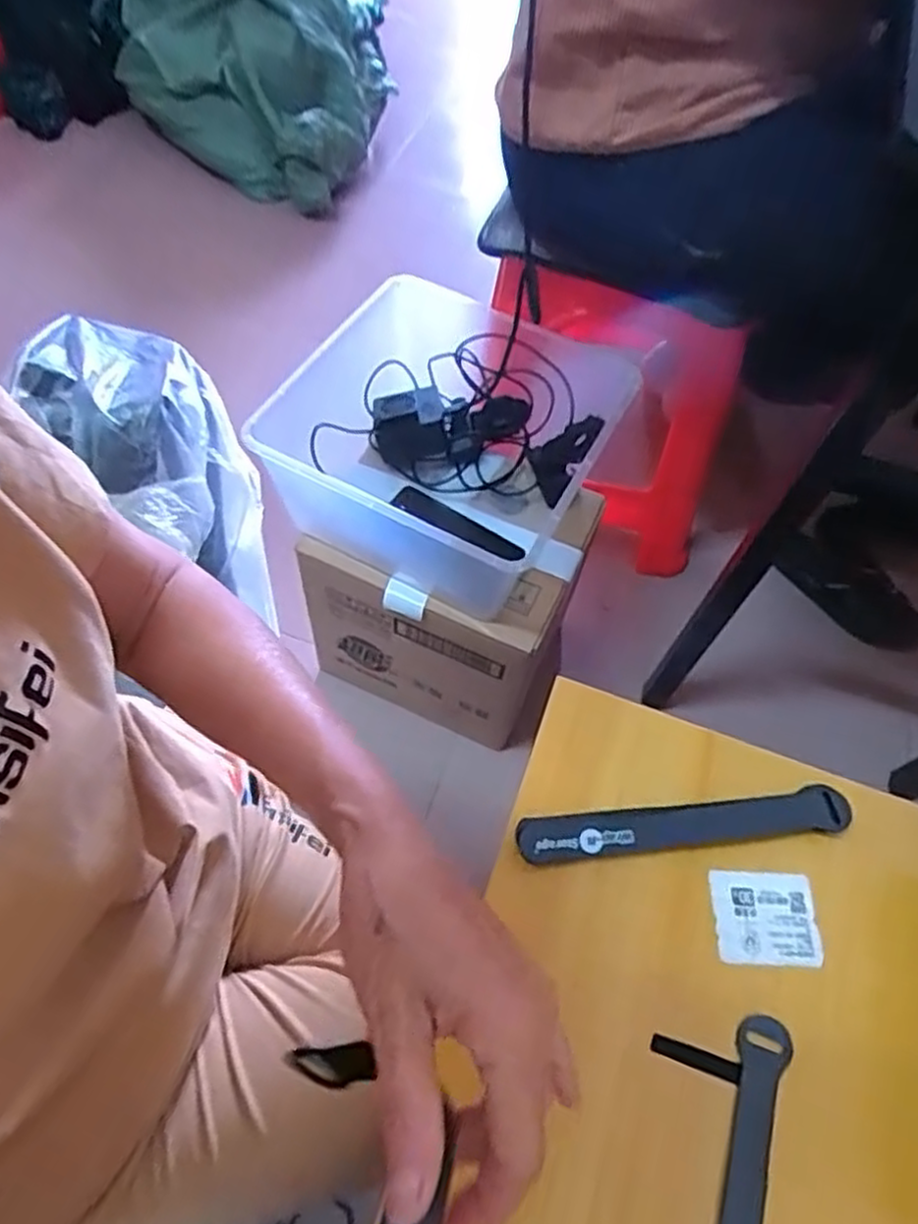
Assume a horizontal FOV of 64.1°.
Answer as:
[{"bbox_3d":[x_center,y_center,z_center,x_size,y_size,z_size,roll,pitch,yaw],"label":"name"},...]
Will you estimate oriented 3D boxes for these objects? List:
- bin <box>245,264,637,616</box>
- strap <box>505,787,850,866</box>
[{"bbox_3d":[-0.024,-0.171,0.778,0.294,0.152,0.301,28,61,14],"label":"bin"},{"bbox_3d":[0.133,0.126,0.433,0.197,0.015,0.026,-4,59,-5],"label":"strap"}]

